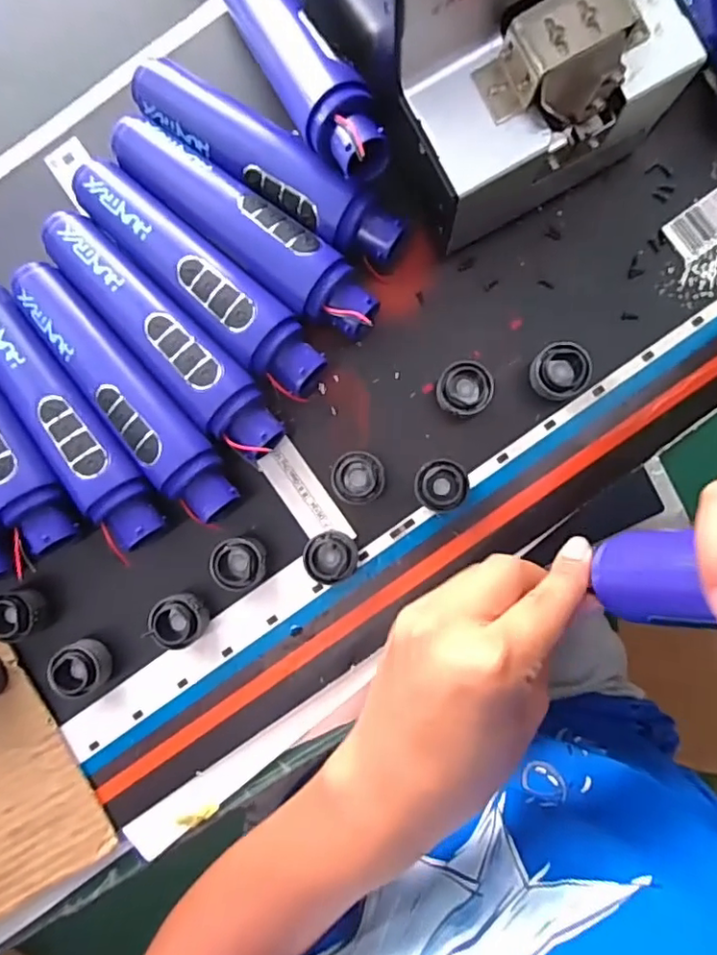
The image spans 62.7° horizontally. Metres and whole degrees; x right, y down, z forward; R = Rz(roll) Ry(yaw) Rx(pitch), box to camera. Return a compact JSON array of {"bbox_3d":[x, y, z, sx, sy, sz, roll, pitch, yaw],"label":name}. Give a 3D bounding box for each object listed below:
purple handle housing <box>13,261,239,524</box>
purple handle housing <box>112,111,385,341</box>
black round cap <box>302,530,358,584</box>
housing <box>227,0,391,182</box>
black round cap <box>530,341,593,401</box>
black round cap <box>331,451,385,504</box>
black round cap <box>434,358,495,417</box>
[{"bbox_3d":[-0.130,-0.048,0.333,0.036,0.040,0.171,-43,87,2],"label":"purple handle housing"},{"bbox_3d":[-0.062,-0.137,0.330,0.172,0.041,0.037,38,92,3],"label":"purple handle housing"},{"bbox_3d":[-0.015,0.045,0.334,0.029,0.020,0.029,0,89,4],"label":"black round cap"},{"bbox_3d":[-0.036,-0.227,0.309,0.034,0.029,0.180,-28,72,3],"label":"housing"},{"bbox_3d":[0.109,-0.057,0.324,0.028,0.026,0.029,0,89,4],"label":"black round cap"},{"bbox_3d":[0.000,0.000,0.333,0.028,0.021,0.028,0,89,4],"label":"black round cap"},{"bbox_3d":[0.059,-0.048,0.329,0.030,0.026,0.028,0,89,4],"label":"black round cap"}]

